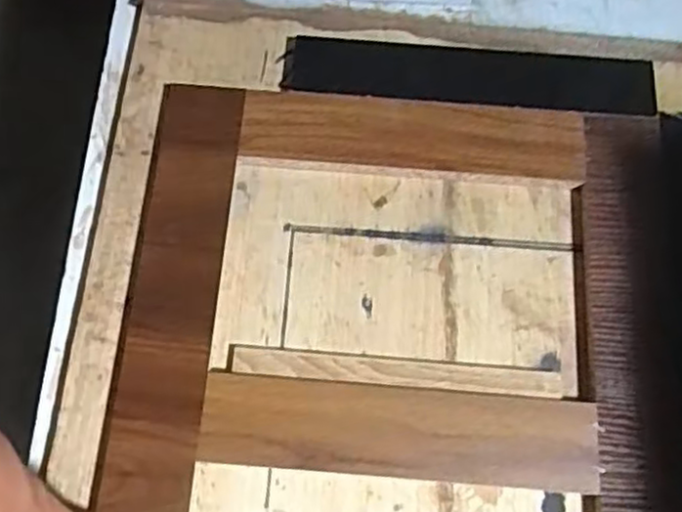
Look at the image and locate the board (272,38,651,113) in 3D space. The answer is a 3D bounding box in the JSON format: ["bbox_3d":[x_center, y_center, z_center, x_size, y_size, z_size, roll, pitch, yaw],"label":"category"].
[{"bbox_3d":[0.103,-0.145,0.595,0.296,0.016,0.061,5,70,2],"label":"board"}]

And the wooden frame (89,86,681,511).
[{"bbox_3d":[0.032,0.234,0.461,0.435,0.024,0.748,5,70,2],"label":"wooden frame"}]

